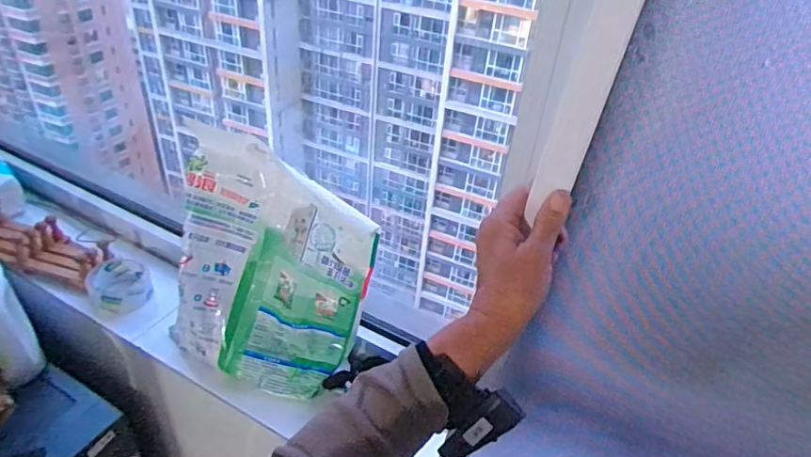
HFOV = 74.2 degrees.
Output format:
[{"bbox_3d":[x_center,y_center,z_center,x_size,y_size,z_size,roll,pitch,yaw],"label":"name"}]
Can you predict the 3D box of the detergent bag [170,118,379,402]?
[{"bbox_3d":[-0.184,0.059,0.721,0.275,0.336,0.070,15,16,7],"label":"detergent bag"}]

